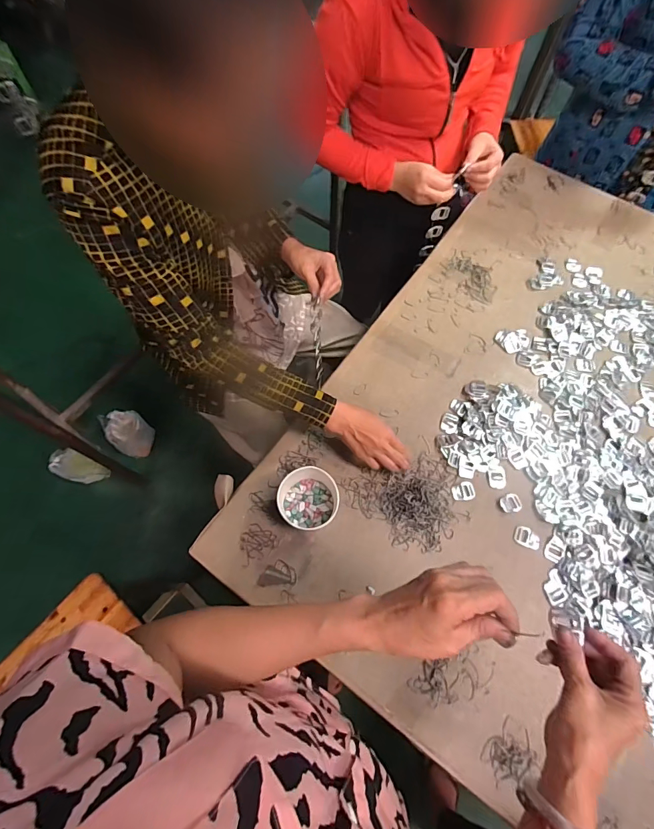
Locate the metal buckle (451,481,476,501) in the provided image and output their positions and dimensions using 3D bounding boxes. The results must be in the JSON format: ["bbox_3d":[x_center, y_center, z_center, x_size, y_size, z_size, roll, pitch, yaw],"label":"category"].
[{"bbox_3d":[0.234,0.133,0.680,0.039,0.004,0.030,-21,69,-8],"label":"metal buckle"}]

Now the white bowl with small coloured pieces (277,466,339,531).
[{"bbox_3d":[-0.031,0.135,0.645,0.097,0.051,0.094,0,67,1],"label":"white bowl with small coloured pieces"}]

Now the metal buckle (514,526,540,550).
[{"bbox_3d":[0.327,0.201,0.648,0.040,0.008,0.033,25,70,11],"label":"metal buckle"}]

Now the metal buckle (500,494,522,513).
[{"bbox_3d":[0.313,0.150,0.675,0.035,0.004,0.031,-8,68,-3],"label":"metal buckle"}]

